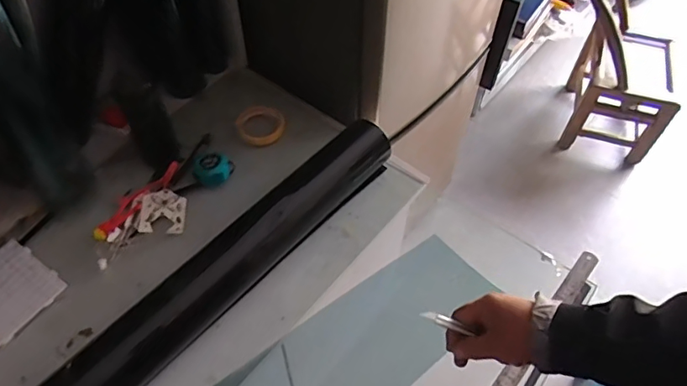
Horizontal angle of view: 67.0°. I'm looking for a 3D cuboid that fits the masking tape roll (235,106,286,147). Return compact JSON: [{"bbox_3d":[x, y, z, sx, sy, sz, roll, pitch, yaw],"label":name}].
[{"bbox_3d":[-0.173,-0.144,1.075,0.097,0.026,0.101,1,54,-1],"label":"masking tape roll"}]

